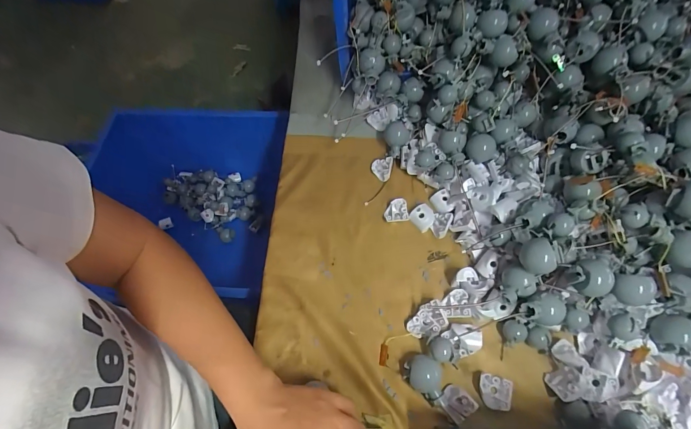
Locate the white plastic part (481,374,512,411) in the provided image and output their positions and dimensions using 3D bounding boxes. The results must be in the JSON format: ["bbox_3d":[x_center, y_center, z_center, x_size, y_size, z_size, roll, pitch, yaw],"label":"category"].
[{"bbox_3d":[0.155,0.185,0.358,0.031,0.015,0.031,9,64,7],"label":"white plastic part"}]

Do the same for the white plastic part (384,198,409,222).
[{"bbox_3d":[0.067,-0.005,0.457,0.030,0.010,0.029,-5,63,0],"label":"white plastic part"}]

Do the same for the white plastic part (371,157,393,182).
[{"bbox_3d":[0.051,-0.064,0.490,0.032,0.009,0.034,-6,78,36],"label":"white plastic part"}]

